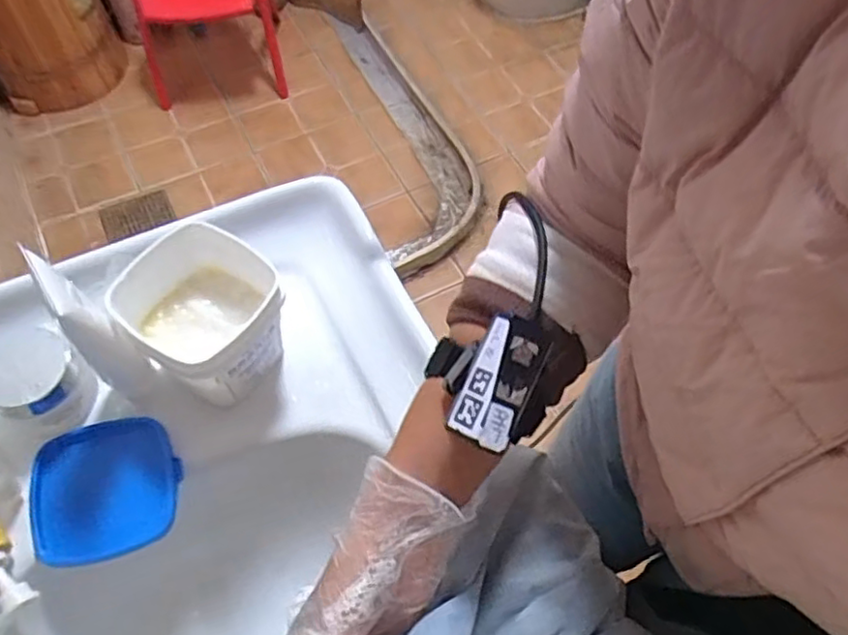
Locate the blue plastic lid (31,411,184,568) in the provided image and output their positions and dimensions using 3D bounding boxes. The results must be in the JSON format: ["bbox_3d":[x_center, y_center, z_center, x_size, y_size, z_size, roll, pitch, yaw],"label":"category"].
[{"bbox_3d":[-0.220,0.117,0.454,0.094,0.010,0.093,-16,62,-11],"label":"blue plastic lid"}]

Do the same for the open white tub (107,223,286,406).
[{"bbox_3d":[-0.153,0.009,0.476,0.095,0.103,0.093,39,66,19],"label":"open white tub"}]

